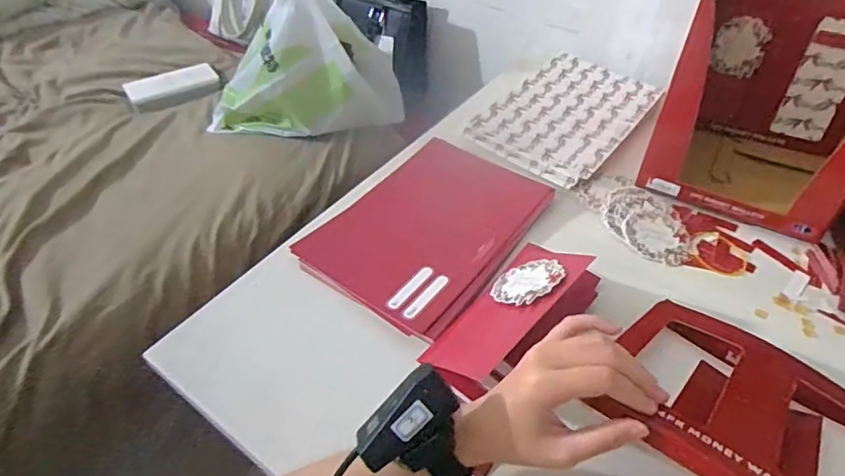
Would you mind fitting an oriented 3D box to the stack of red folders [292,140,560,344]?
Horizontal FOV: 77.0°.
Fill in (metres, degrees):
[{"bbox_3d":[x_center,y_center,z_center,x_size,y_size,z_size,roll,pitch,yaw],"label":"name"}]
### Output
[{"bbox_3d":[0.009,-0.016,0.599,0.186,0.012,0.268,28,50,25],"label":"stack of red folders"}]

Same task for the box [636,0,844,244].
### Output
[{"bbox_3d":[0.405,-0.173,0.601,0.212,0.237,0.230,23,48,20],"label":"box"}]

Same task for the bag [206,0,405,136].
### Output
[{"bbox_3d":[-0.191,-0.290,0.871,0.329,0.232,0.147,-14,46,-16],"label":"bag"}]

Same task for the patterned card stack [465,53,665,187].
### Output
[{"bbox_3d":[0.206,-0.176,0.744,0.174,0.010,0.271,32,54,26],"label":"patterned card stack"}]

